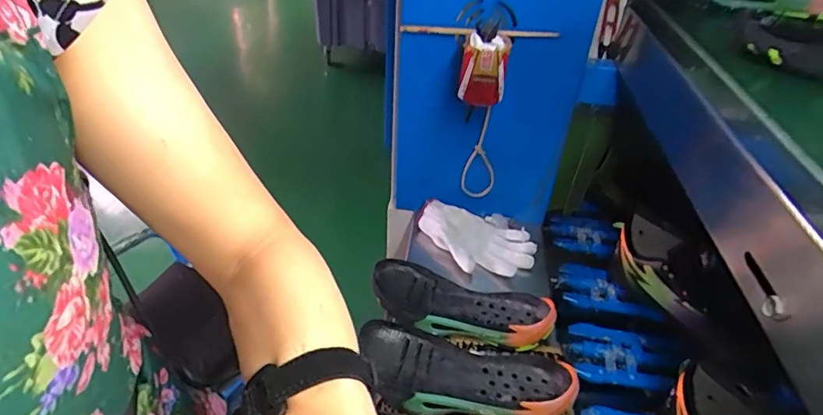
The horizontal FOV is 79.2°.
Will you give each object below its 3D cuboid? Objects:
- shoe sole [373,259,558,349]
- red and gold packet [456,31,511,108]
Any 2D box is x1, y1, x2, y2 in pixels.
[{"bbox_3d":[0.069,0.138,0.716,0.259,0.045,0.107,11,32,9],"label":"shoe sole"},{"bbox_3d":[0.105,-0.200,0.724,0.065,0.087,0.057,9,37,4],"label":"red and gold packet"}]

